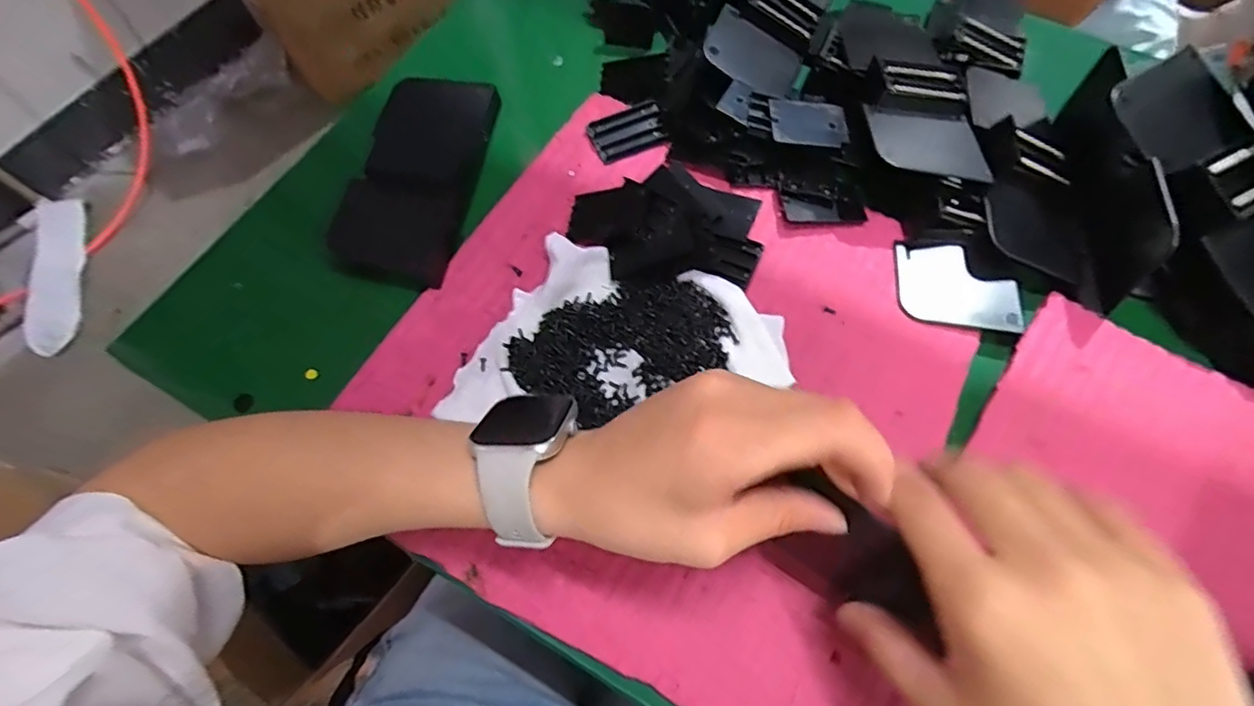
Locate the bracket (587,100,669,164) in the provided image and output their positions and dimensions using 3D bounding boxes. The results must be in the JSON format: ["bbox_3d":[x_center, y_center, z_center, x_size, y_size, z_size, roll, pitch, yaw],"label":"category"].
[{"bbox_3d":[0.002,-0.158,0.406,0.055,0.012,0.031,-20,67,-9],"label":"bracket"}]

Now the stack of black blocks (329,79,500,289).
[{"bbox_3d":[-0.142,-0.125,0.386,0.070,0.022,0.162,7,66,3],"label":"stack of black blocks"}]

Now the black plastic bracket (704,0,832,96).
[{"bbox_3d":[0.114,-0.260,0.436,0.073,0.016,0.144,32,74,-13],"label":"black plastic bracket"}]

